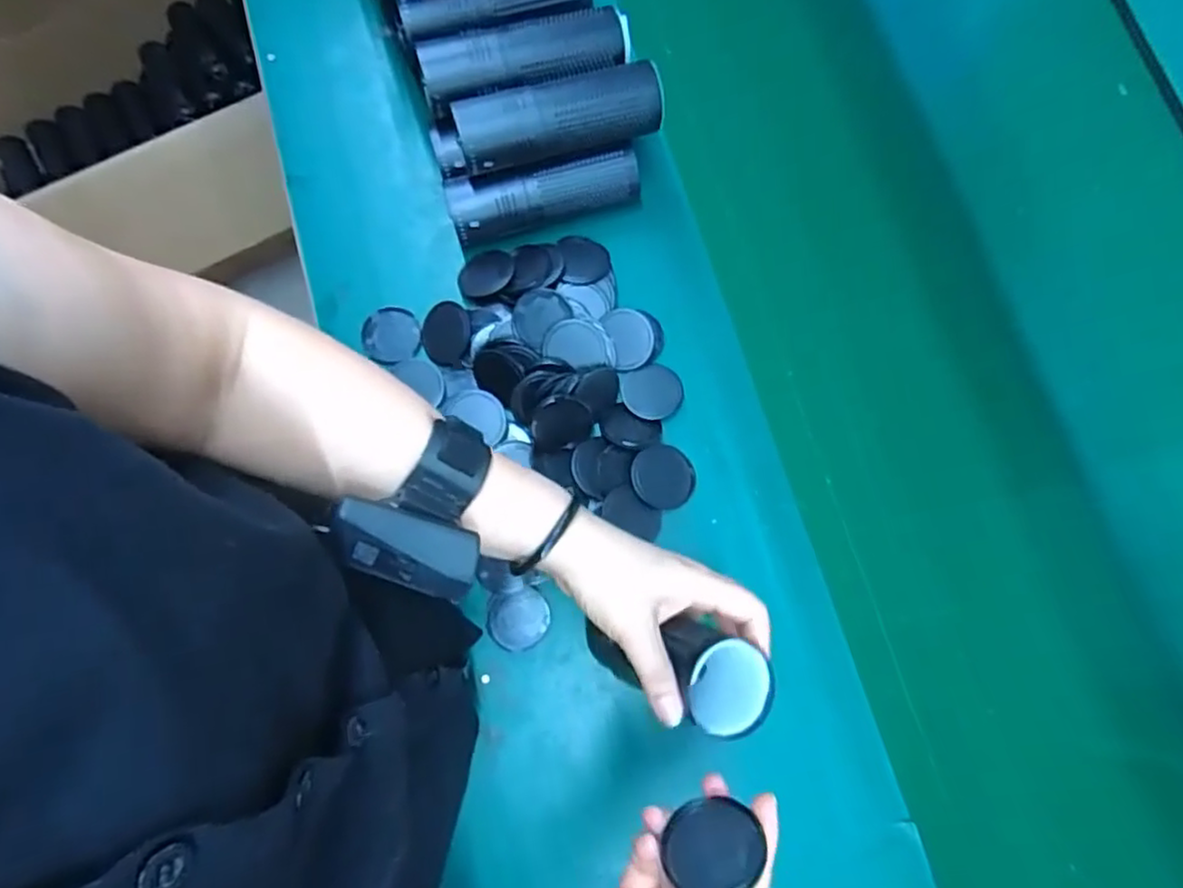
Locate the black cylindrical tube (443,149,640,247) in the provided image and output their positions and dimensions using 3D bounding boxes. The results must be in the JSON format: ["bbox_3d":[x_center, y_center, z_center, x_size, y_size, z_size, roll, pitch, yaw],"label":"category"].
[{"bbox_3d":[-0.040,-0.215,0.581,0.164,0.056,0.049,-15,78,-5],"label":"black cylindrical tube"}]

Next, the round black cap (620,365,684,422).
[{"bbox_3d":[0.052,-0.043,0.571,0.050,0.010,0.049,0,77,-2],"label":"round black cap"}]

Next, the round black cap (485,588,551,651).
[{"bbox_3d":[-0.056,0.136,0.521,0.047,0.011,0.044,0,77,-2],"label":"round black cap"}]

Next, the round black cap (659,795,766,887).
[{"bbox_3d":[0.058,0.195,0.328,0.044,0.046,0.004,-10,116,-4],"label":"round black cap"}]

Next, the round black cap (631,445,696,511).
[{"bbox_3d":[0.059,0.026,0.547,0.054,0.009,0.054,1,86,-19],"label":"round black cap"}]

